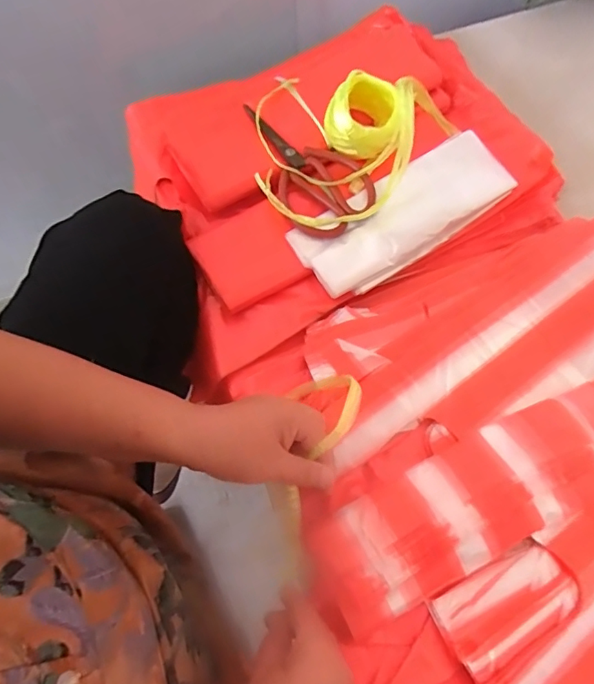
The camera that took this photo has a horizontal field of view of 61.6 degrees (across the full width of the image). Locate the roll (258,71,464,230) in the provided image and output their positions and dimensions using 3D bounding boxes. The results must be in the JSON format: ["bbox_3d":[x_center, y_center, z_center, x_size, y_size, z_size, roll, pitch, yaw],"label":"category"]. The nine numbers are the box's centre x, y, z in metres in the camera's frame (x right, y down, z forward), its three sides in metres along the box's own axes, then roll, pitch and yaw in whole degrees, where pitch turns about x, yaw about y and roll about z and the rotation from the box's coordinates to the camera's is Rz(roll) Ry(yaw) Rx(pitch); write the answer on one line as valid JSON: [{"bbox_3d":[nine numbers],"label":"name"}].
[{"bbox_3d":[0.074,-0.233,0.577,0.244,0.087,0.208,0,65,-1],"label":"roll"}]

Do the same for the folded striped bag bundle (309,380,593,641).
[{"bbox_3d":[0.156,0.135,0.433,0.306,0.045,0.097,-25,62,-9],"label":"folded striped bag bundle"}]

